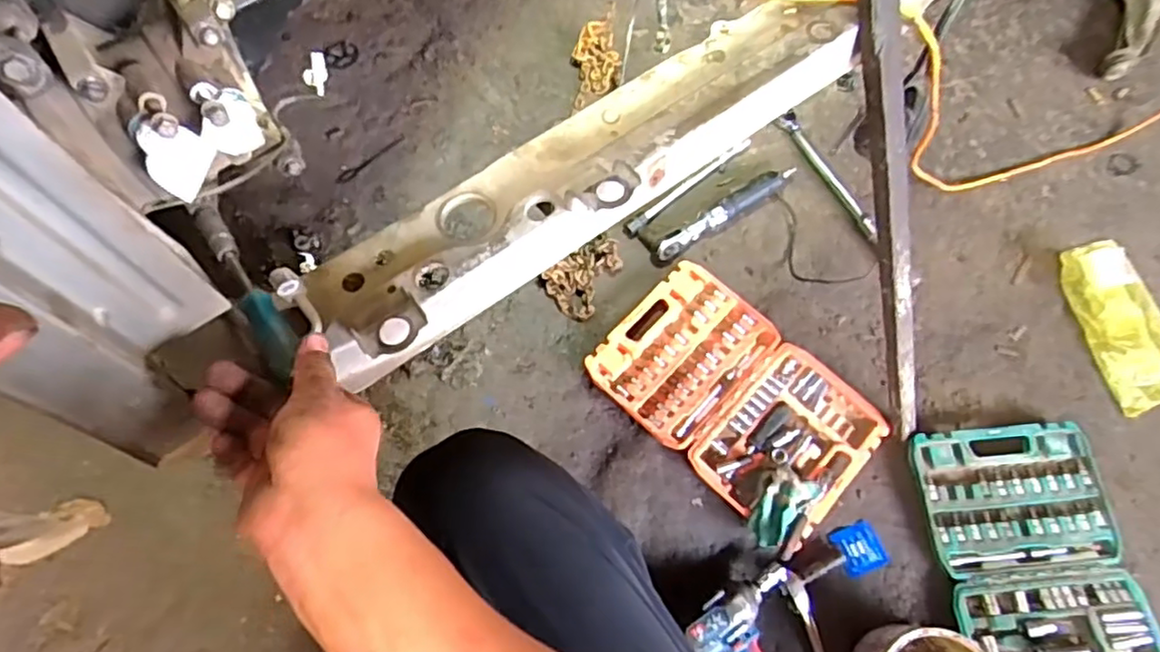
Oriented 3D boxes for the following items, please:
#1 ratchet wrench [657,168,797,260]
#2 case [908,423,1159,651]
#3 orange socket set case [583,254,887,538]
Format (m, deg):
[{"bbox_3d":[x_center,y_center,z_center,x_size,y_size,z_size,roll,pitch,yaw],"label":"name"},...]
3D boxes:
[{"bbox_3d":[0.240,-0.191,1.081,0.288,0.041,0.042,-31,71,-13],"label":"ratchet wrench"},{"bbox_3d":[0.615,0.330,0.882,0.254,0.040,0.389,-6,67,-3],"label":"case"},{"bbox_3d":[0.229,0.103,0.979,0.393,0.040,0.251,41,72,15],"label":"orange socket set case"}]

